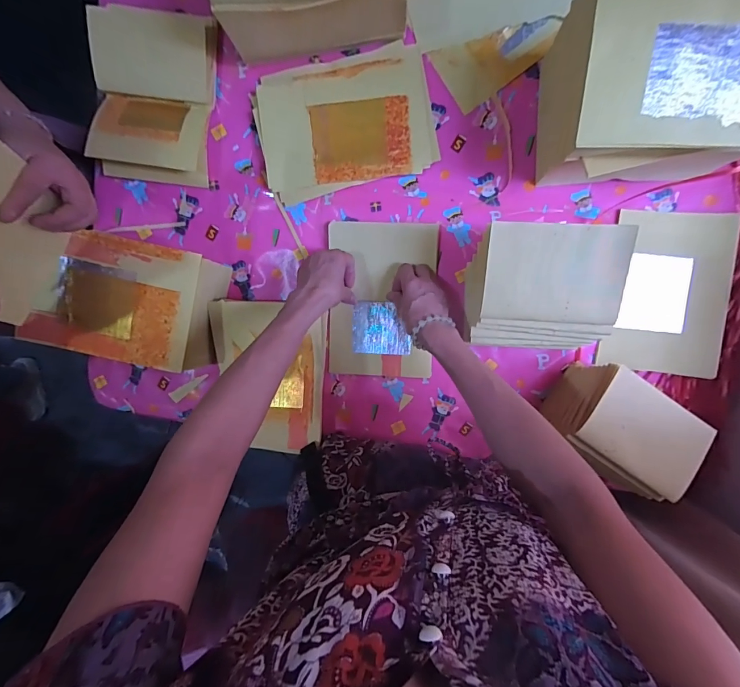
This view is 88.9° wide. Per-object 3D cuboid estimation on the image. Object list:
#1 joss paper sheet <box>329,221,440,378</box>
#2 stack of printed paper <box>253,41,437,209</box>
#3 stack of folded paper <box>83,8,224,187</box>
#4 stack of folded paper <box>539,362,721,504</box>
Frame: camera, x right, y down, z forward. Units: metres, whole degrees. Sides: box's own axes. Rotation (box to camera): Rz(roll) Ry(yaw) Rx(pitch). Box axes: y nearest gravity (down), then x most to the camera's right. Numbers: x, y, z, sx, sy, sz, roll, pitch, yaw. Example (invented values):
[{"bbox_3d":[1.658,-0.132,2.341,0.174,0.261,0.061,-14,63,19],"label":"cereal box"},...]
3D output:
[{"bbox_3d":[0.019,-0.065,0.580,0.160,0.011,0.232,3,100,4],"label":"joss paper sheet"},{"bbox_3d":[-0.035,-0.317,0.544,0.249,0.012,0.169,-12,97,4],"label":"stack of printed paper"},{"bbox_3d":[-0.305,-0.344,0.533,0.153,0.062,0.206,7,98,1],"label":"stack of folded paper"},{"bbox_3d":[0.353,0.120,0.535,0.165,0.105,0.130,35,98,-3],"label":"stack of folded paper"}]

